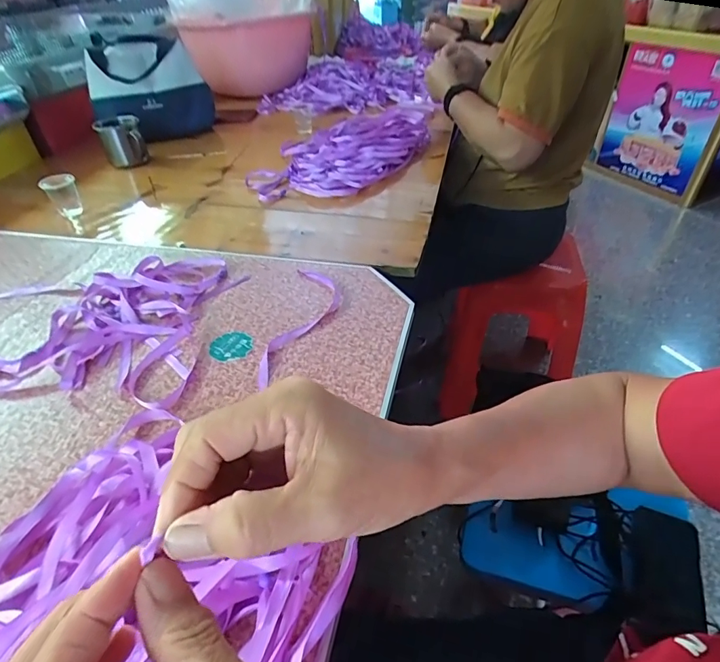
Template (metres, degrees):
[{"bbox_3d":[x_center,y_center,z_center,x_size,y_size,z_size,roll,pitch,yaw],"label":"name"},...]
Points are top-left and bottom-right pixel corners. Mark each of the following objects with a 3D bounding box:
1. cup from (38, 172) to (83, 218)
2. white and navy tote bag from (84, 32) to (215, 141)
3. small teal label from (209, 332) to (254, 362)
[{"bbox_3d":[-0.497,-0.229,0.747,0.051,0.059,0.051,-34,50,-31],"label":"cup"},{"bbox_3d":[-0.476,-0.560,1.033,0.228,0.194,0.172,-1,41,1],"label":"white and navy tote bag"},{"bbox_3d":[-0.139,0.015,0.482,0.046,0.004,0.043,-15,43,-13],"label":"small teal label"}]

